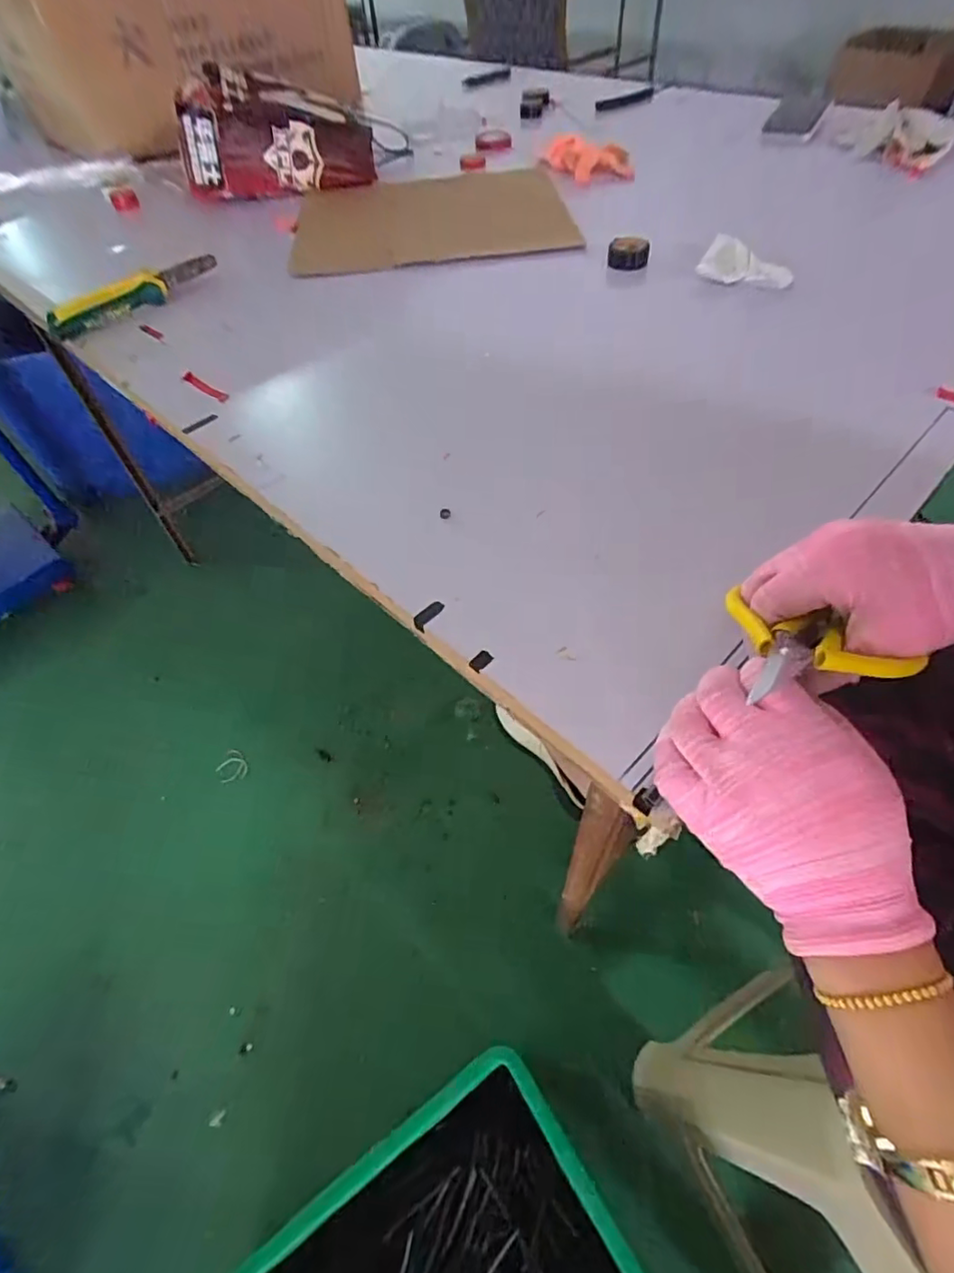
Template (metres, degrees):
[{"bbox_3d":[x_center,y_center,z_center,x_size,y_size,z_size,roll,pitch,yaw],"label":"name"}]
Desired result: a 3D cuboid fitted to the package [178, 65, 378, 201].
[{"bbox_3d":[-0.304,-0.761,0.857,0.270,0.128,0.118,-12,54,-4],"label":"package"}]

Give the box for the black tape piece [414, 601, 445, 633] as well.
[{"bbox_3d":[-0.030,-0.013,0.367,0.021,0.012,0.008,-37,60,-20],"label":"black tape piece"}]

